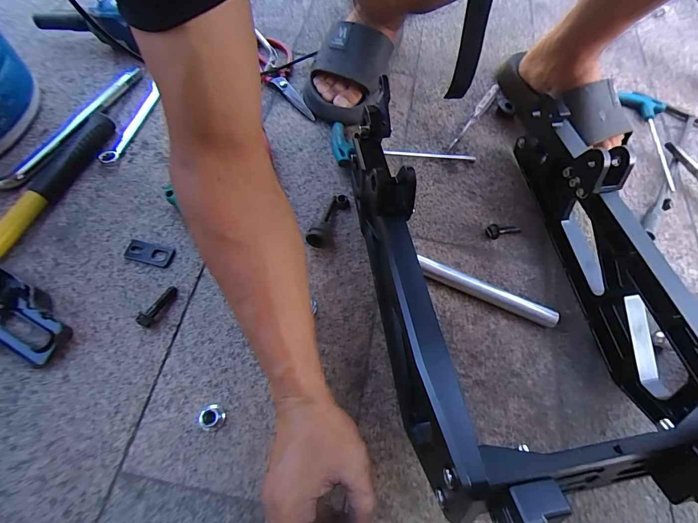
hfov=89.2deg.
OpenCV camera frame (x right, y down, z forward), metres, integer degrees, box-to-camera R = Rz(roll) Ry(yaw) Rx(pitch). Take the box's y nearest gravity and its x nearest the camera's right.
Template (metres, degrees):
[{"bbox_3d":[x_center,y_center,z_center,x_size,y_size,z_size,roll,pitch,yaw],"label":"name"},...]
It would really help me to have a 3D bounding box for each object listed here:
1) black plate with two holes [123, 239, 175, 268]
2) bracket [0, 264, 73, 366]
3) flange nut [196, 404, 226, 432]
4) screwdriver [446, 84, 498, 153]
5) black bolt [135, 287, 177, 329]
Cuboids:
[{"bbox_3d":[-0.229,-0.009,0.405,0.056,0.004,0.025,13,65,3],"label":"black plate with two holes"},{"bbox_3d":[-0.341,0.051,0.359,0.110,0.036,0.059,32,67,11],"label":"bracket"},{"bbox_3d":[-0.131,0.147,0.333,0.025,0.010,0.023,1,65,-3],"label":"flange nut"},{"bbox_3d":[0.185,-0.214,0.524,0.013,0.017,0.150,32,67,11],"label":"screwdriver"},{"bbox_3d":[-0.202,0.046,0.371,0.016,0.010,0.048,26,66,9],"label":"black bolt"}]

